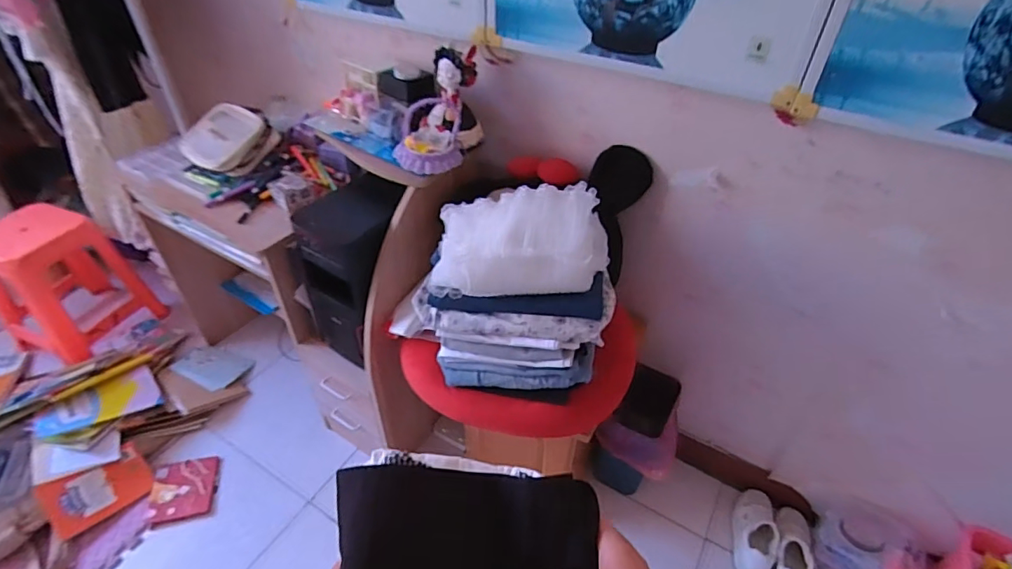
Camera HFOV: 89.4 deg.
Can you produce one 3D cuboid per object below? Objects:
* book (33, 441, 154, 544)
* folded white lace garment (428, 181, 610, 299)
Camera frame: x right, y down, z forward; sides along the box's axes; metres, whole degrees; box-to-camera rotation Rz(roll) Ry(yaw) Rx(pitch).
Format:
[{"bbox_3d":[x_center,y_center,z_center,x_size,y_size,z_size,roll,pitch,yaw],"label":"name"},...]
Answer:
[{"bbox_3d":[-1.150,0.576,1.448,0.234,0.021,0.161,-30,81,-39],"label":"book"},{"bbox_3d":[0.025,-0.088,0.970,0.328,0.142,0.208,7,40,7],"label":"folded white lace garment"}]

